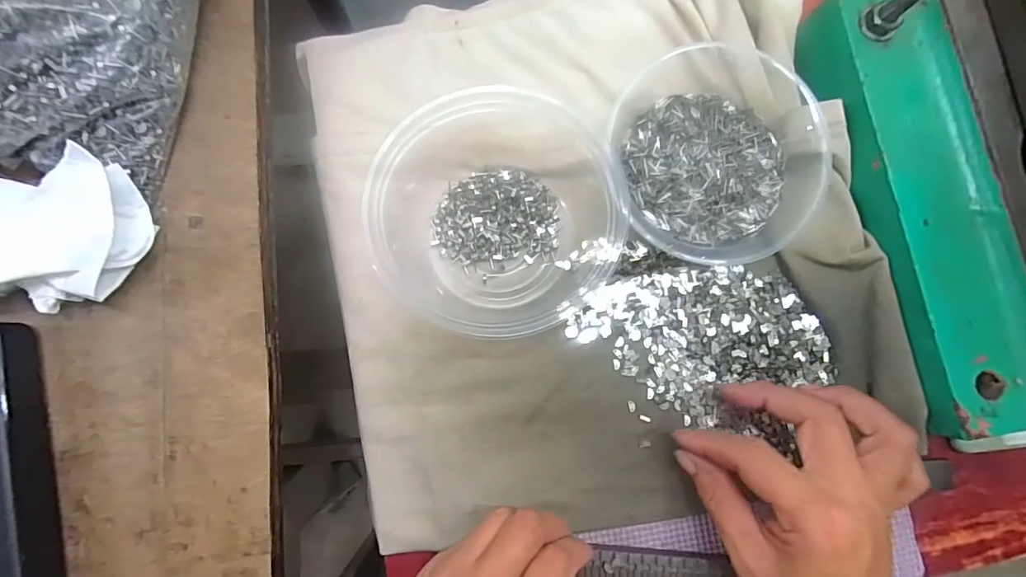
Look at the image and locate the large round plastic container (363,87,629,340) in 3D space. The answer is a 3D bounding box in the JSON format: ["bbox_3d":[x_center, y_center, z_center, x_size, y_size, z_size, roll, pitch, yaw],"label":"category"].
[{"bbox_3d":[-0.012,-0.051,0.290,0.148,0.042,0.156,-16,84,-3],"label":"large round plastic container"}]

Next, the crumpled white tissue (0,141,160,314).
[{"bbox_3d":[-0.232,-0.027,0.244,0.080,0.046,0.072,-6,84,-2],"label":"crumpled white tissue"}]

